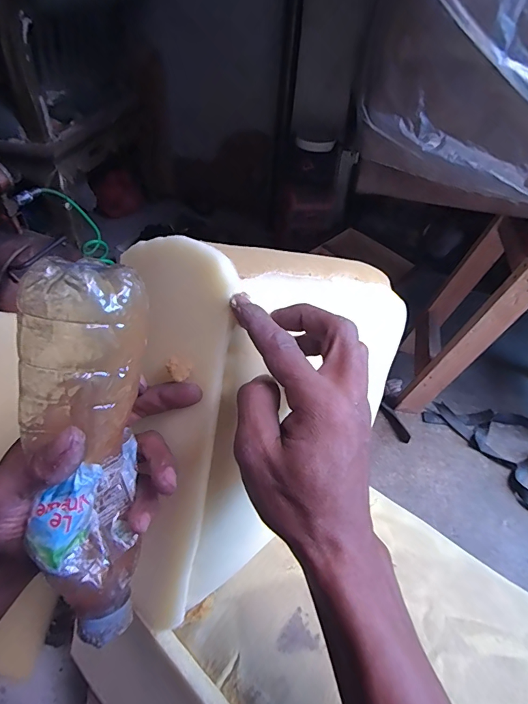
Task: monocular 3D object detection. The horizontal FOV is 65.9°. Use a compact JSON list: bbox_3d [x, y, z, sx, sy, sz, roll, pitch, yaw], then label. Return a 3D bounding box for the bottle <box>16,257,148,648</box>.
[{"bbox_3d":[-0.102,0.060,0.238,0.061,0.219,0.054,2,14,-4],"label":"bottle"}]

